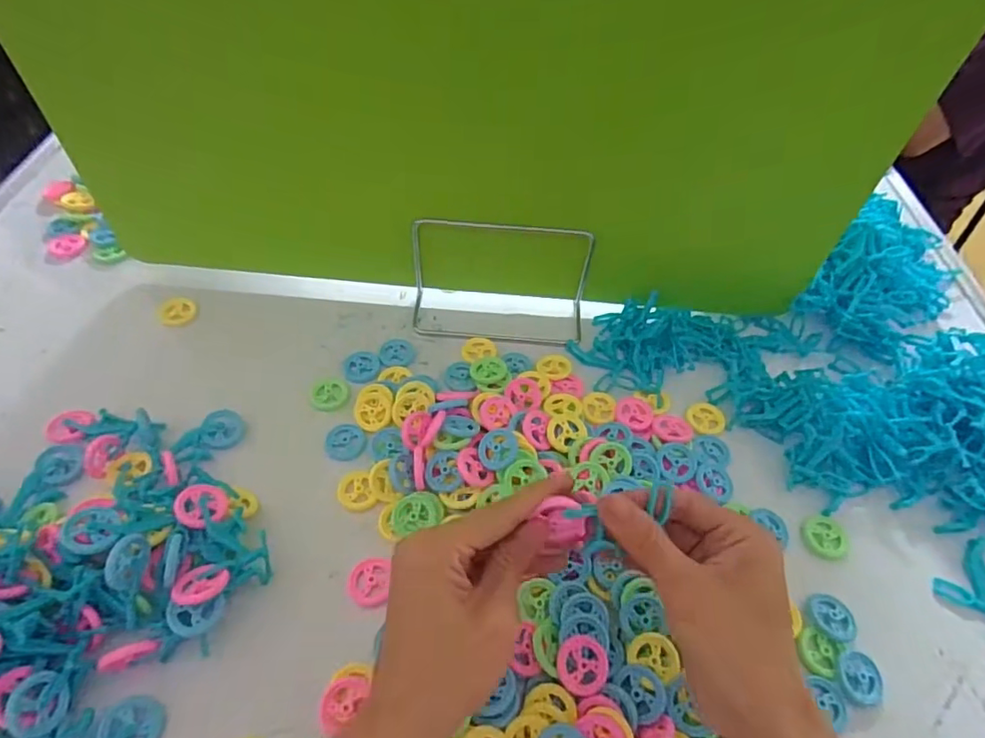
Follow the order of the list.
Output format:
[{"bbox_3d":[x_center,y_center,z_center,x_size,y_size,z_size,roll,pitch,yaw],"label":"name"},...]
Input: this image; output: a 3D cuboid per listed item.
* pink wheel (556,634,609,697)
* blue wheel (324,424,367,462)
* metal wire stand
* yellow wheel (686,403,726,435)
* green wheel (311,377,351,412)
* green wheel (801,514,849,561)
[{"bbox_3d":[0.051,0.169,0.320,0.029,0.005,0.030,2,52,-2],"label":"pink wheel"},{"bbox_3d":[-0.108,0.054,0.414,0.029,0.004,0.028,2,52,-2],"label":"blue wheel"},{"bbox_3d":[0.007,-0.075,0.473,0.149,0.084,0.068,2,52,-2],"label":"metal wire stand"},{"bbox_3d":[0.169,0.039,0.443,0.028,0.005,0.028,2,52,-2],"label":"yellow wheel"},{"bbox_3d":[-0.128,0.020,0.444,0.030,0.008,0.026,-10,54,-11],"label":"green wheel"},{"bbox_3d":[0.231,0.116,0.387,0.031,0.004,0.030,2,52,-2],"label":"green wheel"}]

